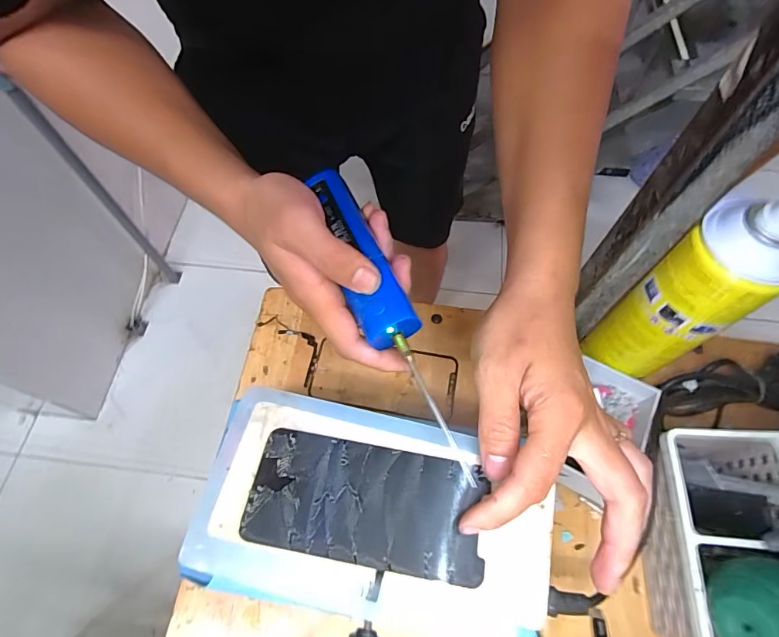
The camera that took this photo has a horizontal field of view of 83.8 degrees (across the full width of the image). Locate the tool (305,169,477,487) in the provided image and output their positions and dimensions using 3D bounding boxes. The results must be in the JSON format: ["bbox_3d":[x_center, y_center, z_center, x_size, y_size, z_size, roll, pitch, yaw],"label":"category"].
[{"bbox_3d":[-0.004,-0.004,0.279,0.033,0.032,0.221,-21,75,-9],"label":"tool"}]

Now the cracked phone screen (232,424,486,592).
[{"bbox_3d":[-0.014,0.106,0.249,0.132,0.006,0.063,11,64,4],"label":"cracked phone screen"}]

